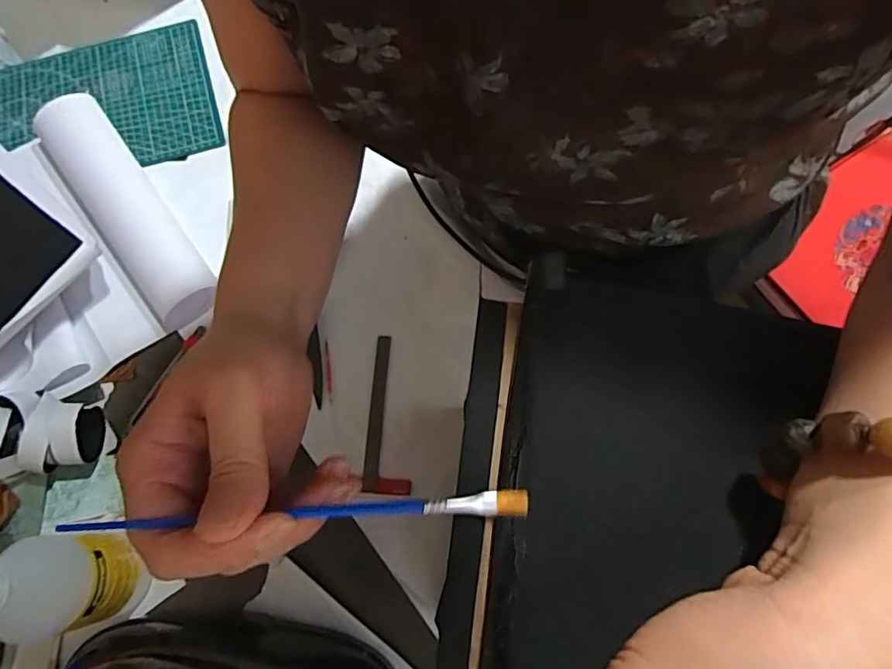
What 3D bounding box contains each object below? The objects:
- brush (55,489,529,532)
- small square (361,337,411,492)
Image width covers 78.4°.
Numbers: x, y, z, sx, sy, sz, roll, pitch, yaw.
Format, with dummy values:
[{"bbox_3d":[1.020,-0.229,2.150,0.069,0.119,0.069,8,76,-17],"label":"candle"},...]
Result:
[{"bbox_3d":[-0.043,0.065,0.201,0.149,0.004,0.009,-1,72,-7],"label":"brush"},{"bbox_3d":[-0.061,0.083,0.585,0.047,0.006,0.167,0,72,2],"label":"small square"}]

